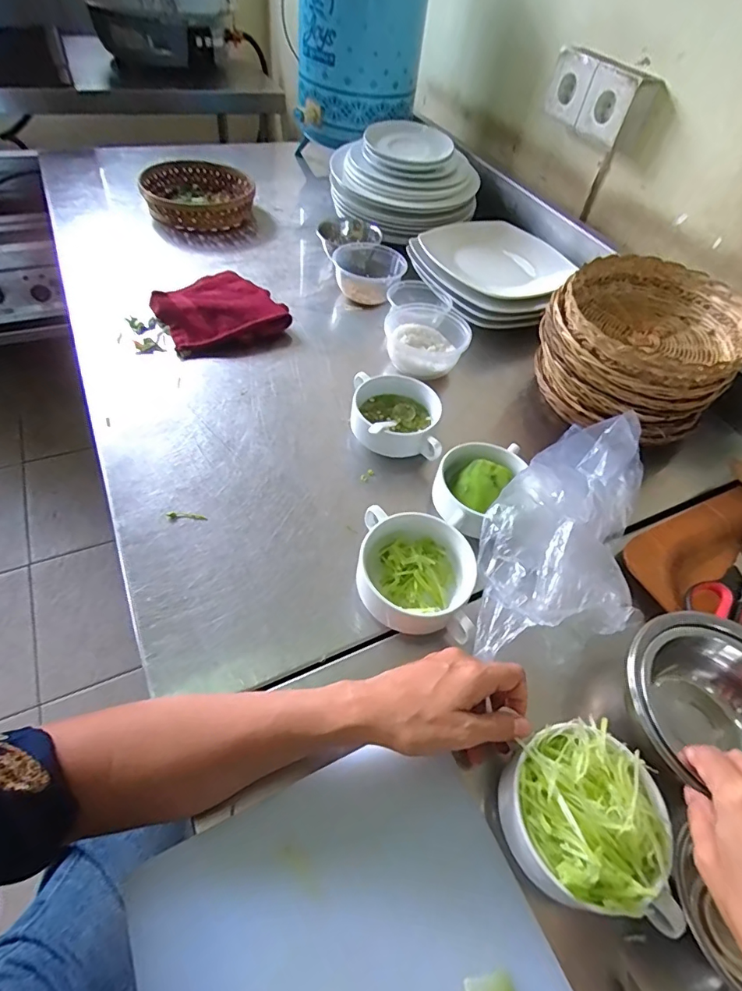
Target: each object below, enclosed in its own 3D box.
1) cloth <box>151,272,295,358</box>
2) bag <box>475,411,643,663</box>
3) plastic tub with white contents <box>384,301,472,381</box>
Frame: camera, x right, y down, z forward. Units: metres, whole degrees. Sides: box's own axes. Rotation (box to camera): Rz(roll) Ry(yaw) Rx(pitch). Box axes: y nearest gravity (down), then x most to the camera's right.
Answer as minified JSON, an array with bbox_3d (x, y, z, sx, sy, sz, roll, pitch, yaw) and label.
[{"bbox_3d":[-0.223,-0.276,0.697,0.165,0.049,0.185,-26,60,-25],"label":"cloth"},{"bbox_3d":[0.189,0.024,0.461,0.126,0.093,0.309,28,54,13],"label":"bag"},{"bbox_3d":[0.076,-0.224,0.670,0.109,0.061,0.142,4,52,-5],"label":"plastic tub with white contents"}]

